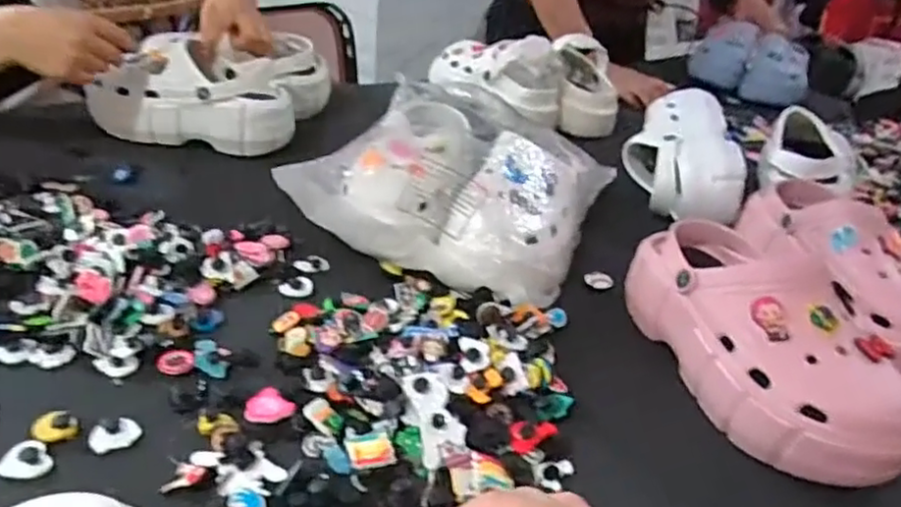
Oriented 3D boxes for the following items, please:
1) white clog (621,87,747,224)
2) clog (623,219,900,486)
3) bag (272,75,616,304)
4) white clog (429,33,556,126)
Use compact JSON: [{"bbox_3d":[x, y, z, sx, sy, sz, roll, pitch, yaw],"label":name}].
[{"bbox_3d":[0.283,-0.127,0.823,0.107,0.088,0.230,8,32,0],"label":"white clog"},{"bbox_3d":[0.243,0.061,0.525,0.100,0.097,0.257,-4,33,-18],"label":"clog"},{"bbox_3d":[0.016,-0.085,0.703,0.260,0.097,0.285,17,33,14],"label":"bag"},{"bbox_3d":[0.069,-0.290,1.045,0.097,0.117,0.244,-14,37,-31],"label":"white clog"}]

